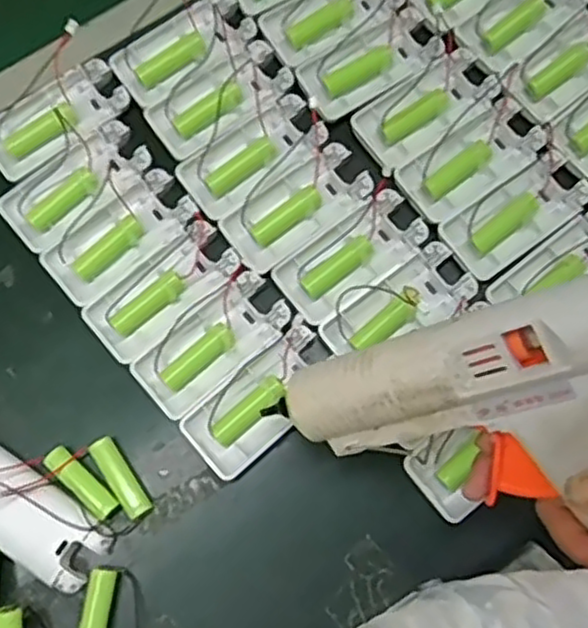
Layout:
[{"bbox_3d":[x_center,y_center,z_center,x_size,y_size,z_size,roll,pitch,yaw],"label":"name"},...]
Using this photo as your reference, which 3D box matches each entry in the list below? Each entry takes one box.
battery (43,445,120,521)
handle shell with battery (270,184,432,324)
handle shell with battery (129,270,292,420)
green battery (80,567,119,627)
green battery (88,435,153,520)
[{"bbox_3d":[-0.123,0.099,0.420,0.050,0.013,0.014,42,80,10],"label":"battery"},{"bbox_3d":[0.035,-0.037,0.441,0.093,0.026,0.044,-37,78,-9],"label":"handle shell with battery"},{"bbox_3d":[-0.049,0.016,0.428,0.094,0.017,0.047,-41,79,-9],"label":"handle shell with battery"},{"bbox_3d":[-0.110,0.168,0.402,0.014,0.012,0.051,9,76,3],"label":"green battery"},{"bbox_3d":[-0.101,0.096,0.421,0.016,0.013,0.050,-34,78,-8],"label":"green battery"}]

